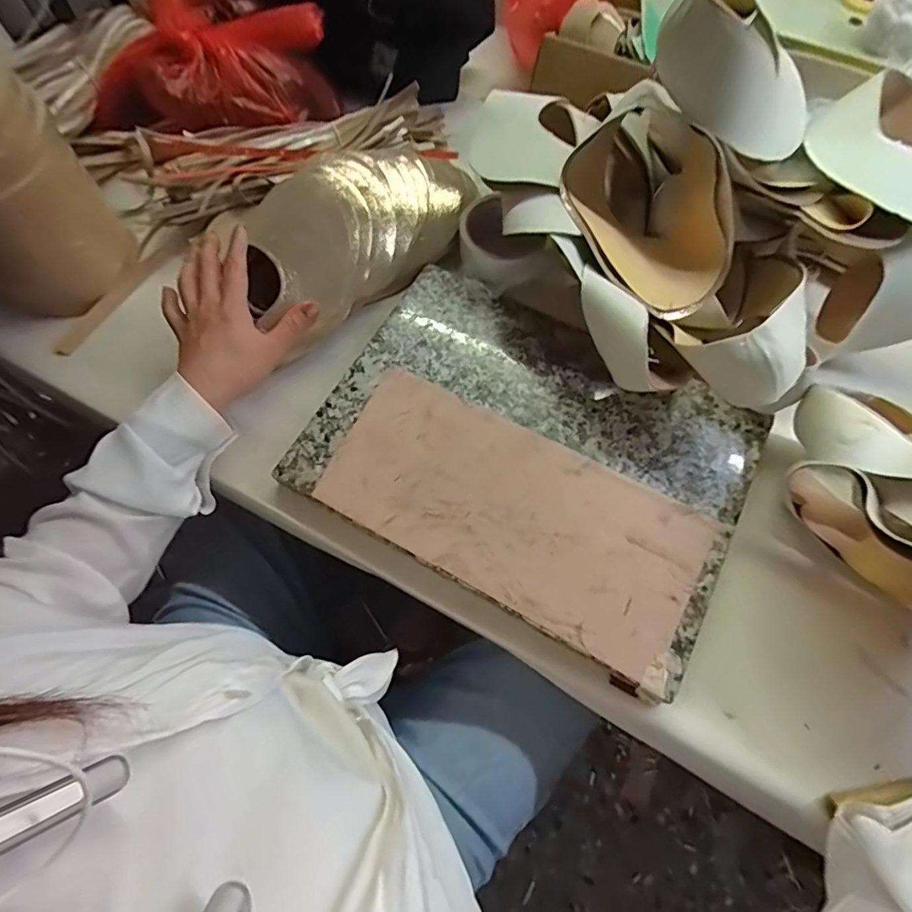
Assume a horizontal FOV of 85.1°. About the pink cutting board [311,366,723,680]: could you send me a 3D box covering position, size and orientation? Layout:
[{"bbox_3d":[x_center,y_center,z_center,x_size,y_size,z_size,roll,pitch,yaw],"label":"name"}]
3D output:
[{"bbox_3d":[0.046,0.046,0.432,0.321,0.006,0.144,27,71,12],"label":"pink cutting board"}]

